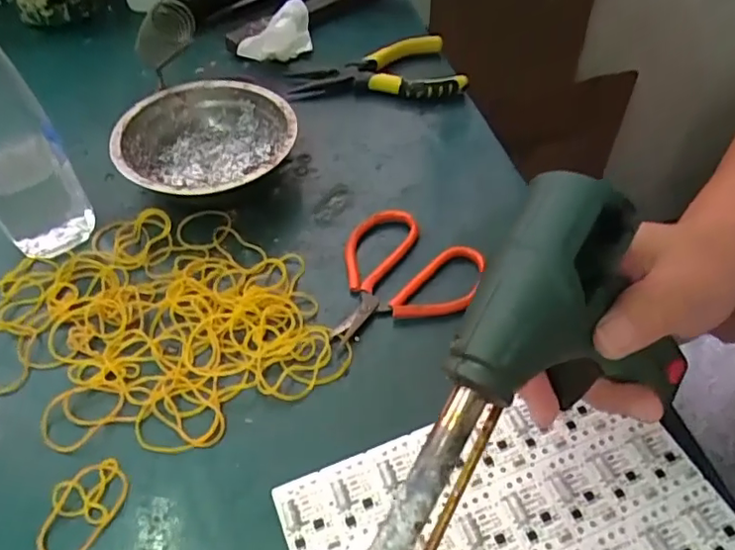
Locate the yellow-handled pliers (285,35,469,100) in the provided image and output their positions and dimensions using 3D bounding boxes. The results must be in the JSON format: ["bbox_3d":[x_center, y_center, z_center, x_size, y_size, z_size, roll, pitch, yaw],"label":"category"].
[{"bbox_3d":[0.008,-0.175,0.504,0.143,0.022,0.072,-12,51,-11],"label":"yellow-handled pliers"}]

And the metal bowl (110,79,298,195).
[{"bbox_3d":[-0.114,-0.089,0.419,0.120,0.043,0.120,1,50,-1],"label":"metal bowl"}]

